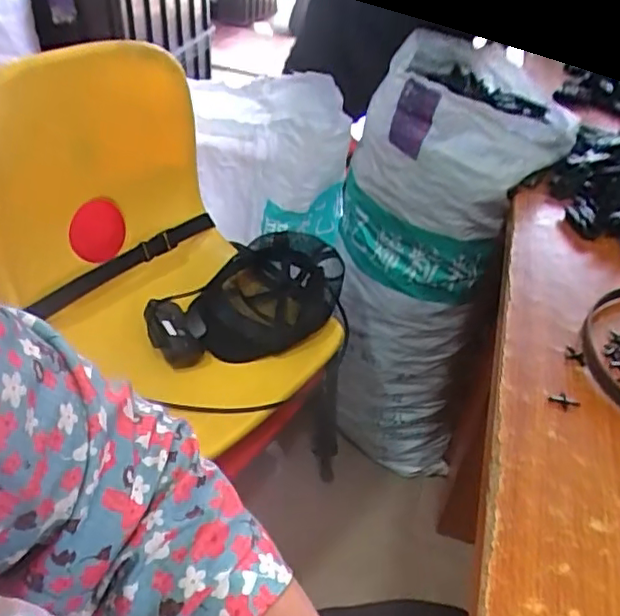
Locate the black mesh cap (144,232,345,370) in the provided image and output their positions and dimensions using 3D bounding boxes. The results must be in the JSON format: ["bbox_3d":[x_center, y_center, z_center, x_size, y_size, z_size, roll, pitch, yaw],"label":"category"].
[{"bbox_3d":[-0.077,-0.008,0.821,0.167,0.080,0.283,28,38,29],"label":"black mesh cap"}]

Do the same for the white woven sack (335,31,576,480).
[{"bbox_3d":[0.202,-0.057,1.057,0.298,0.646,0.352,13,33,10],"label":"white woven sack"}]

